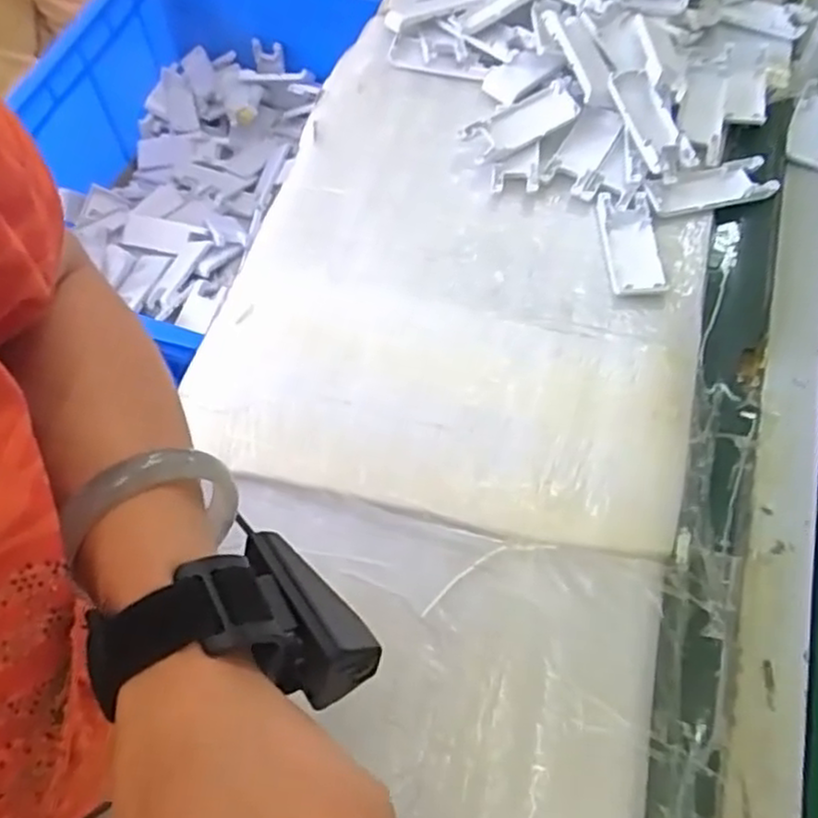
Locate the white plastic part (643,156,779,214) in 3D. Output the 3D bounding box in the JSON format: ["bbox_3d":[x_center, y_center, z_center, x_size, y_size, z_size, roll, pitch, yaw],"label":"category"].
[{"bbox_3d":[0.250,-0.188,0.609,0.109,0.010,0.040,-11,61,-5],"label":"white plastic part"}]

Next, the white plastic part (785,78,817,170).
[{"bbox_3d":[0.365,-0.257,0.654,0.041,0.015,0.109,25,64,14],"label":"white plastic part"}]

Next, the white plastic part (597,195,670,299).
[{"bbox_3d":[0.179,-0.131,0.584,0.042,0.012,0.104,0,61,1],"label":"white plastic part"}]

